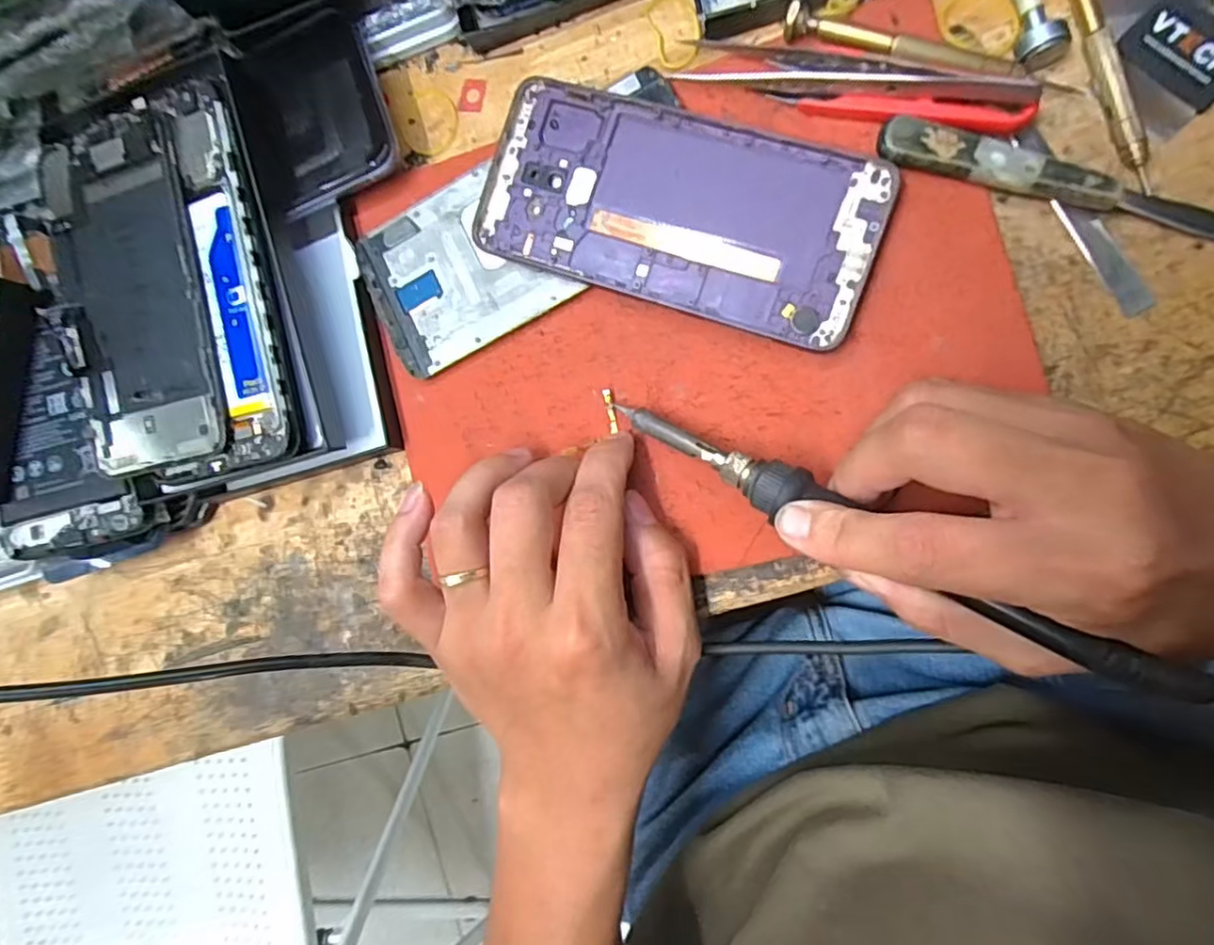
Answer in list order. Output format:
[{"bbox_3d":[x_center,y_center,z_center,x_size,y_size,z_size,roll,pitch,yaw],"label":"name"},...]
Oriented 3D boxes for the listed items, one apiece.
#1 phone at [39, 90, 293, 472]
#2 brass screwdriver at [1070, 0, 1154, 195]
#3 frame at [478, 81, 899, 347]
[{"bbox_3d":[-0.183,-0.075,0.271,0.088,0.010,0.151,-10,91,6],"label":"phone"},{"bbox_3d":[0.181,-0.152,0.236,0.012,0.005,0.101,-20,85,11],"label":"brass screwdriver"},{"bbox_3d":[0.026,-0.104,0.260,0.158,0.009,0.072,19,93,12],"label":"frame"}]

